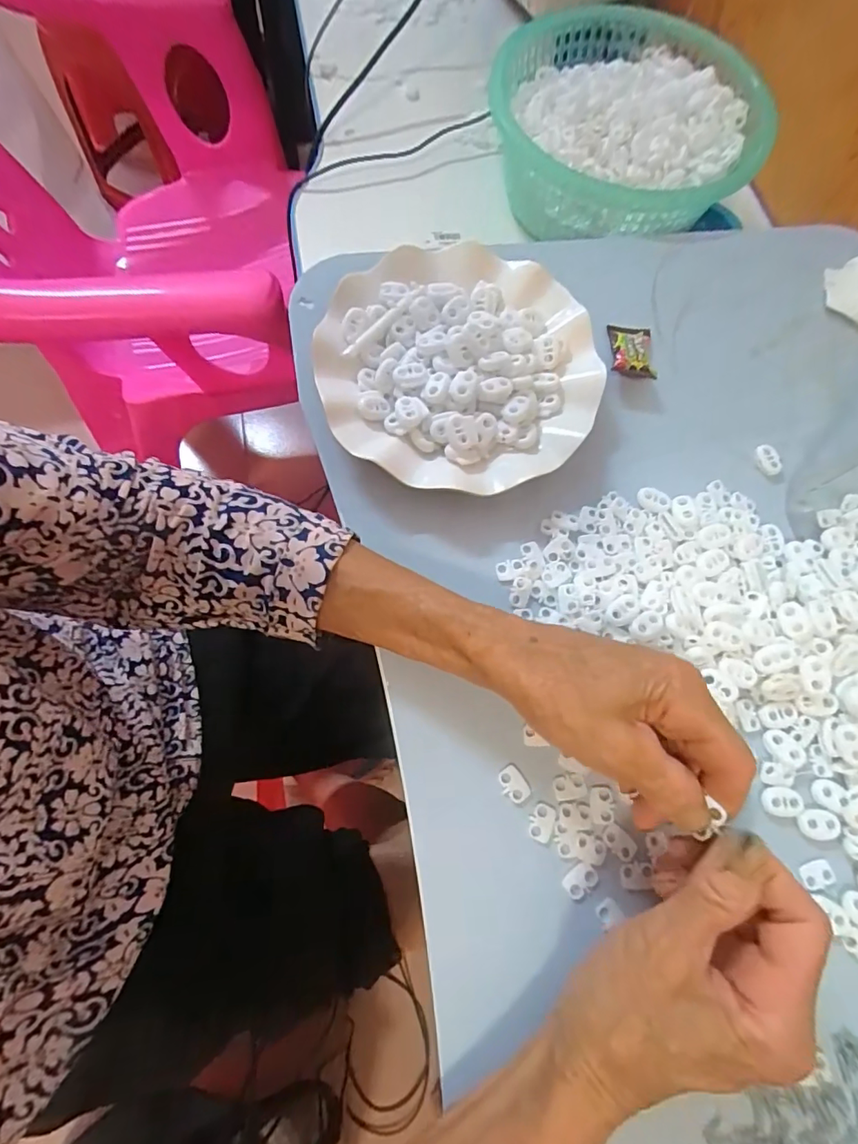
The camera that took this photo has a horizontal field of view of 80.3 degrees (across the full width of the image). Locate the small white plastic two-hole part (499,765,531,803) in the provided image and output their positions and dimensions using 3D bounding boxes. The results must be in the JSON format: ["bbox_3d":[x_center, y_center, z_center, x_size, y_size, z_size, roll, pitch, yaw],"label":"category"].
[{"bbox_3d":[0.046,0.115,0.274,0.013,0.004,0.018,-30,74,-12],"label":"small white plastic two-hole part"}]

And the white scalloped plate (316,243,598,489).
[{"bbox_3d":[0.019,-0.132,0.339,0.178,0.041,0.172,1,70,-2],"label":"white scalloped plate"}]

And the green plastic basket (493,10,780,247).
[{"bbox_3d":[0.168,-0.393,0.447,0.215,0.072,0.216,1,70,-2],"label":"green plastic basket"}]

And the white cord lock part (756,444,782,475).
[{"bbox_3d":[0.233,-0.077,0.347,0.012,0.006,0.021,-12,71,-6],"label":"white cord lock part"}]

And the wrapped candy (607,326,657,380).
[{"bbox_3d":[0.144,-0.157,0.361,0.031,0.017,0.046,6,70,0],"label":"wrapped candy"}]

